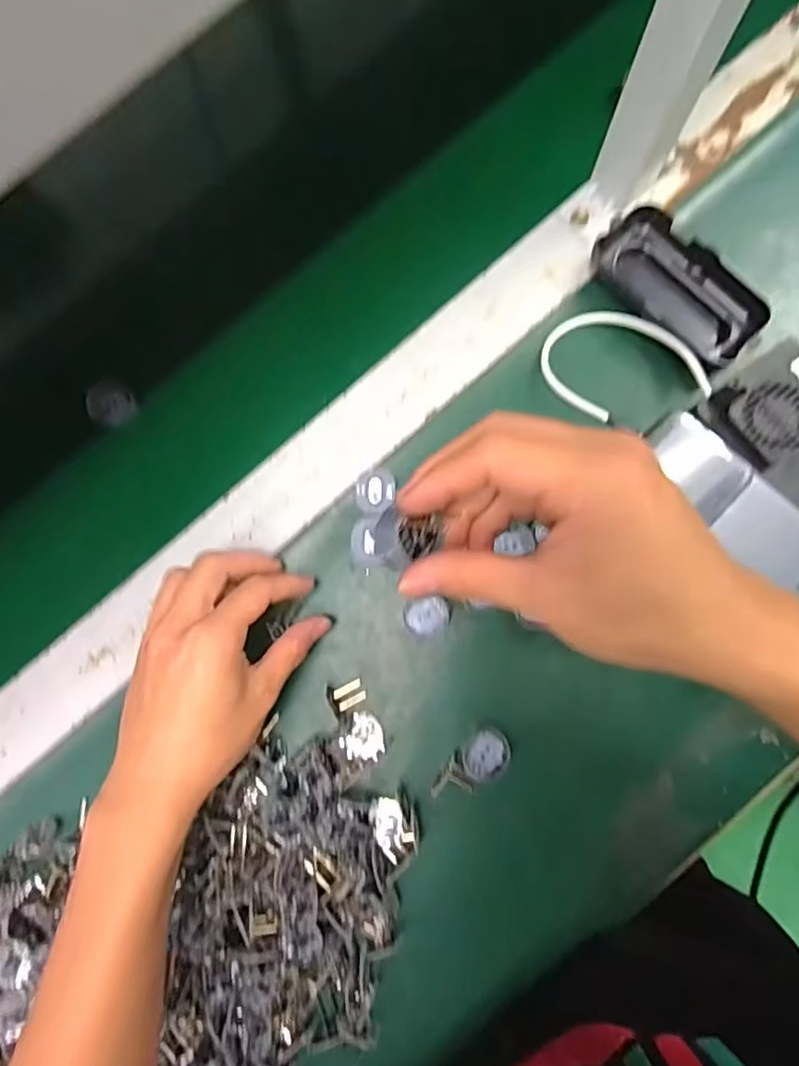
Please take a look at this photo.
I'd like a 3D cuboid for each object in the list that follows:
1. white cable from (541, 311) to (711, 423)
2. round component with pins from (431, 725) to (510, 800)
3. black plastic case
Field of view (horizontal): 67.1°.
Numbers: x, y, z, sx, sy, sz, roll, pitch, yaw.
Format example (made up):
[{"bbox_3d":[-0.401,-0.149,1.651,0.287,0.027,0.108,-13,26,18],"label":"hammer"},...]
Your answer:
[{"bbox_3d":[0.133,-0.106,0.371,0.084,0.027,0.074,-14,82,2],"label":"white cable"},{"bbox_3d":[0.042,0.139,0.357,0.052,0.010,0.025,-40,82,-1],"label":"round component with pins"},{"bbox_3d":[0.175,-0.154,0.375,0.106,0.023,0.051,40,87,8],"label":"black plastic case"}]

